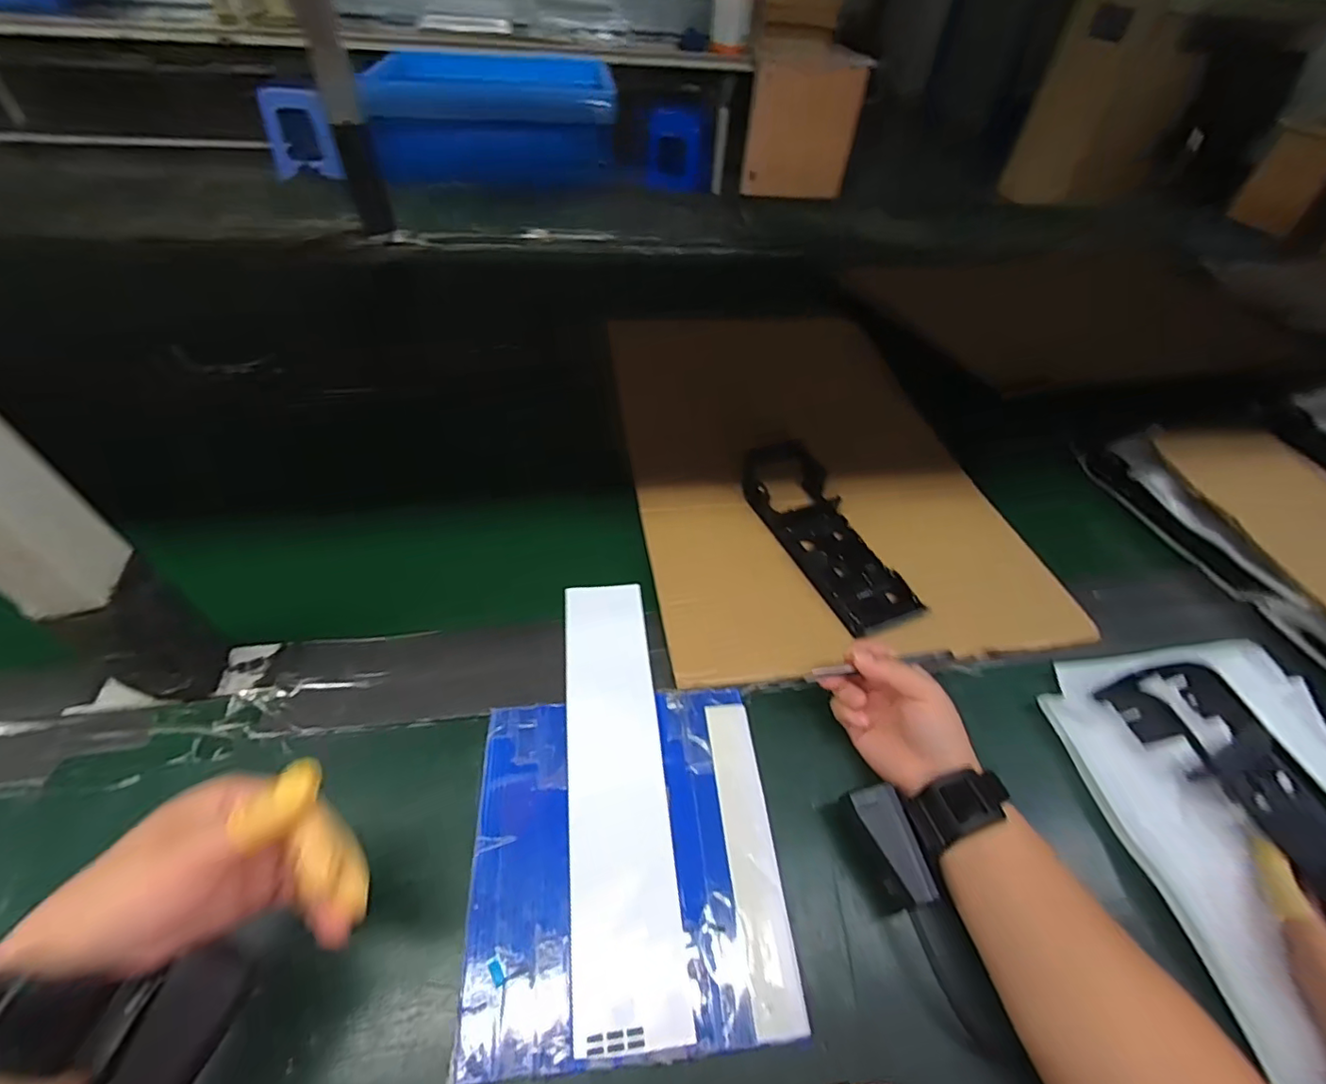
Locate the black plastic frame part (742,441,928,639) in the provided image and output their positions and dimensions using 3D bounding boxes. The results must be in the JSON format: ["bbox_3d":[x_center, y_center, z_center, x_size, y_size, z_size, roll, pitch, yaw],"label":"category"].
[{"bbox_3d":[0.157,-0.012,0.542,0.083,0.041,0.220,-15,52,-19],"label":"black plastic frame part"}]

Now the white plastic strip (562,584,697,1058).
[{"bbox_3d":[-0.034,0.154,0.399,0.068,0.007,0.308,-2,49,-8],"label":"white plastic strip"}]

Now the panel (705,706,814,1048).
[{"bbox_3d":[0.058,0.200,0.369,0.033,0.010,0.189,-1,48,-7],"label":"panel"}]

